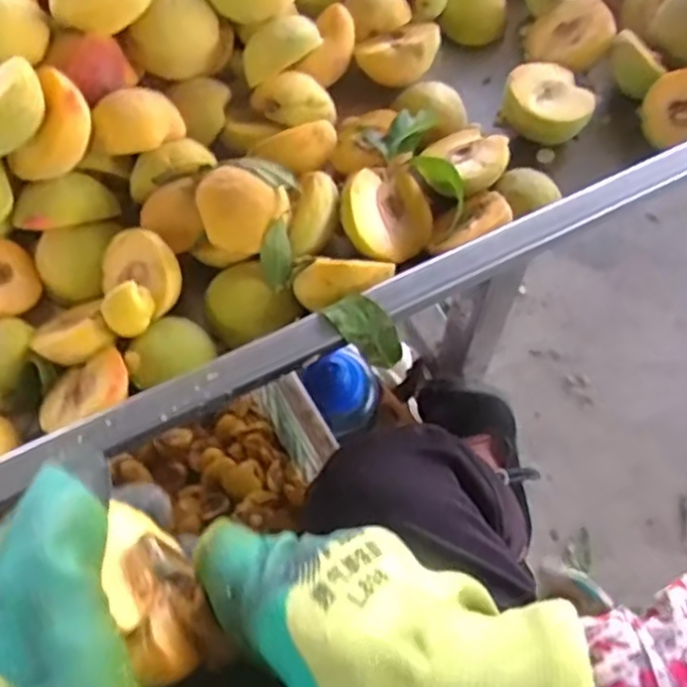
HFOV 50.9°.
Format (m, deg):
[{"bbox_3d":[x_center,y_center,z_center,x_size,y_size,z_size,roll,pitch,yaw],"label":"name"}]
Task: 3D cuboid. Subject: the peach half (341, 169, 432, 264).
[{"bbox_3d":[0.025,-0.082,0.484,0.064,0.032,0.064,9,71,-27],"label":"peach half"}]

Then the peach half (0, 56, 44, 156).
[{"bbox_3d":[-0.201,-0.136,0.422,0.064,0.033,0.054,-31,49,11],"label":"peach half"}]

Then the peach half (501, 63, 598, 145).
[{"bbox_3d":[0.149,-0.177,0.530,0.055,0.024,0.061,-39,69,-19],"label":"peach half"}]

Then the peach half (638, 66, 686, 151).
[{"bbox_3d":[0.251,-0.173,0.540,0.055,0.031,0.052,-34,85,17],"label":"peach half"}]

